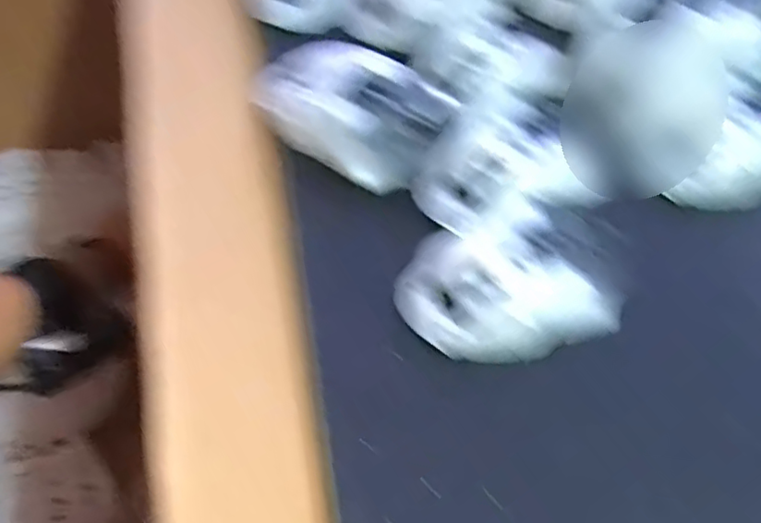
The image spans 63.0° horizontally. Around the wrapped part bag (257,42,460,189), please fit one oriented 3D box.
[{"bbox_3d":[-0.014,-0.091,0.363,0.116,0.036,0.069,27,61,12],"label":"wrapped part bag"}]

